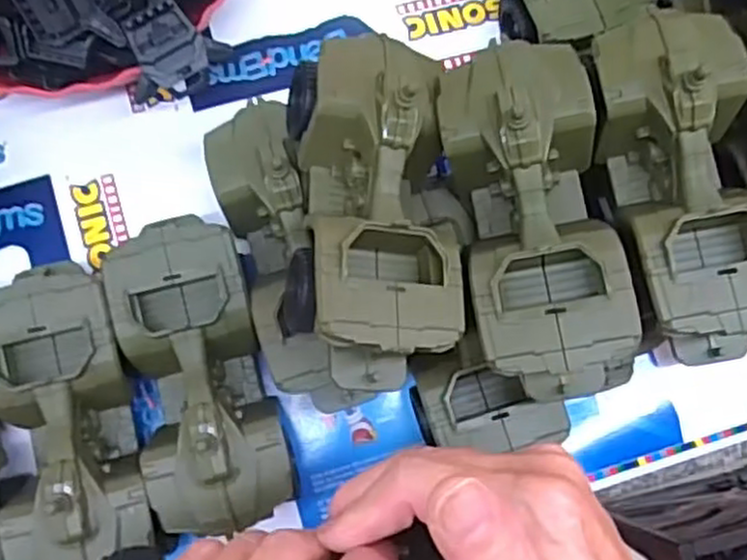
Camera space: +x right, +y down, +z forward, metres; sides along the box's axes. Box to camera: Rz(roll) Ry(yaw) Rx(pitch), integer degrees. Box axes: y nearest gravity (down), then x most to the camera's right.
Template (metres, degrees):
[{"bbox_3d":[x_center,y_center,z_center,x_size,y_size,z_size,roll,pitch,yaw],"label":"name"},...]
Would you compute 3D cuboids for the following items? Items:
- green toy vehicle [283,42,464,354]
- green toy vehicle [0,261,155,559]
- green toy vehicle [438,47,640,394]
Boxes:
[{"bbox_3d":[-0.001,-0.044,0.406,0.086,0.079,0.167,-1,81,-3],"label":"green toy vehicle"},{"bbox_3d":[-0.179,0.079,0.442,0.079,0.081,0.176,-13,82,-5],"label":"green toy vehicle"},{"bbox_3d":[0.084,-0.031,0.399,0.078,0.071,0.182,-9,81,-4],"label":"green toy vehicle"}]

